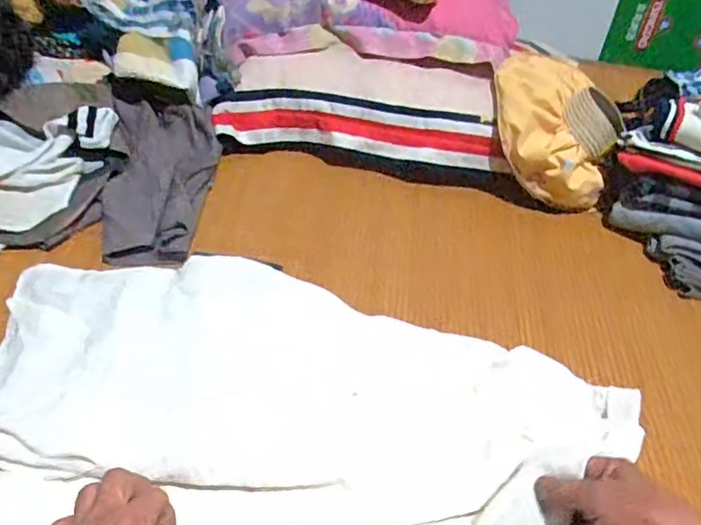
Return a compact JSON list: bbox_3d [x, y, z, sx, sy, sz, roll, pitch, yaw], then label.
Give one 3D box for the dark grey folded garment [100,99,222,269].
[{"bbox_3d":[-0.228,-0.105,0.703,0.124,0.034,0.265,-1,48,-7],"label":"dark grey folded garment"}]

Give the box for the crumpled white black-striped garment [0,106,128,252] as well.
[{"bbox_3d":[-0.368,-0.122,0.671,0.204,0.078,0.155,-23,54,-25],"label":"crumpled white black-striped garment"}]

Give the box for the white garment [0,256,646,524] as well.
[{"bbox_3d":[-0.053,0.128,0.499,0.570,0.061,0.290,13,46,6],"label":"white garment"}]

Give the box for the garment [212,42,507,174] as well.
[{"bbox_3d":[0.014,-0.204,0.778,0.377,0.099,0.140,9,47,2],"label":"garment"}]

